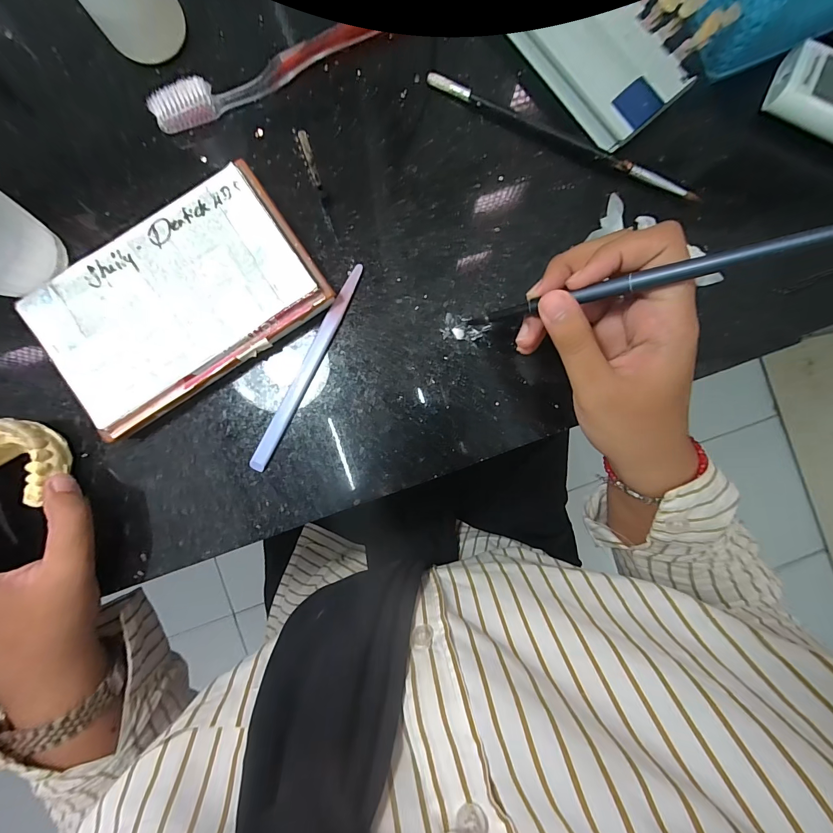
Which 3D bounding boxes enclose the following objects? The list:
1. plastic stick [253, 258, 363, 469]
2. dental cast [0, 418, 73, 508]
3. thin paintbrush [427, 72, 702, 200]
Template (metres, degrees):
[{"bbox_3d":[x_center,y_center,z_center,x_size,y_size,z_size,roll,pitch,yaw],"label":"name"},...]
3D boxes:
[{"bbox_3d":[-0.067,-0.030,0.225,0.009,0.004,0.137,26,89,-3],"label":"plastic stick"},{"bbox_3d":[-0.222,0.024,0.204,0.042,0.020,0.040,30,89,-3],"label":"dental cast"},{"bbox_3d":[0.093,-0.176,0.230,0.179,0.009,0.010,24,89,-3],"label":"thin paintbrush"}]

